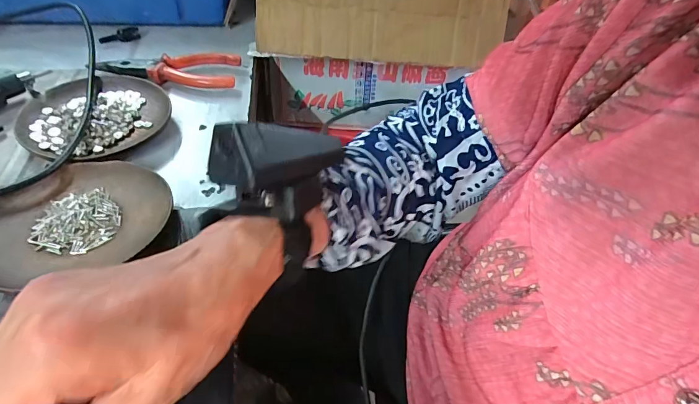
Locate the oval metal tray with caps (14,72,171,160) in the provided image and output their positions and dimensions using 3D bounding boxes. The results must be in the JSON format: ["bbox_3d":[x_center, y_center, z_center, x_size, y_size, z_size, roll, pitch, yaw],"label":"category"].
[{"bbox_3d":[-0.220,-0.074,0.337,0.107,0.014,0.112,25,50,16],"label":"oval metal tray with caps"}]

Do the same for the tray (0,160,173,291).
[{"bbox_3d":[-0.182,0.008,0.259,0.112,0.021,0.101,-21,53,-23],"label":"tray"}]

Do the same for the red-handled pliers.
[{"bbox_3d":[-0.182,-0.136,0.397,0.133,0.016,0.046,2,48,-5],"label":"red-handled pliers"}]

